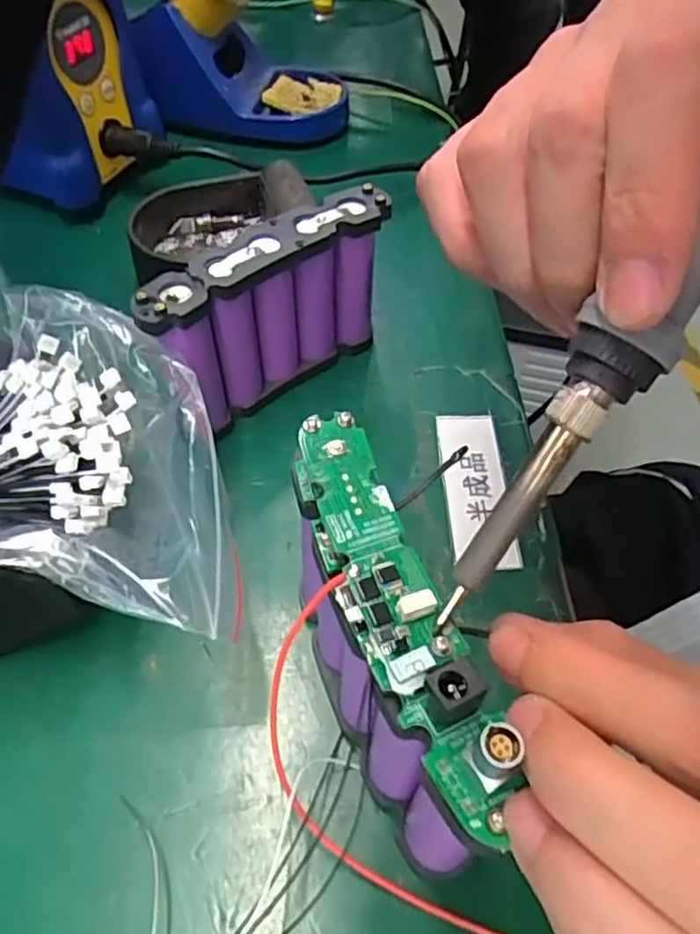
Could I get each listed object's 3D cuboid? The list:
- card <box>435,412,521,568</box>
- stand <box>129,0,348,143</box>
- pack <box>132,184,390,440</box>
[{"bbox_3d":[0.054,0.008,0.299,0.026,0.004,0.080,-5,53,4],"label":"card"},{"bbox_3d":[-0.070,-0.267,0.454,0.132,0.087,0.084,-9,53,-8],"label":"stand"},{"bbox_3d":[-0.034,-0.064,0.303,0.112,0.080,0.023,-34,60,-24],"label":"pack"}]

